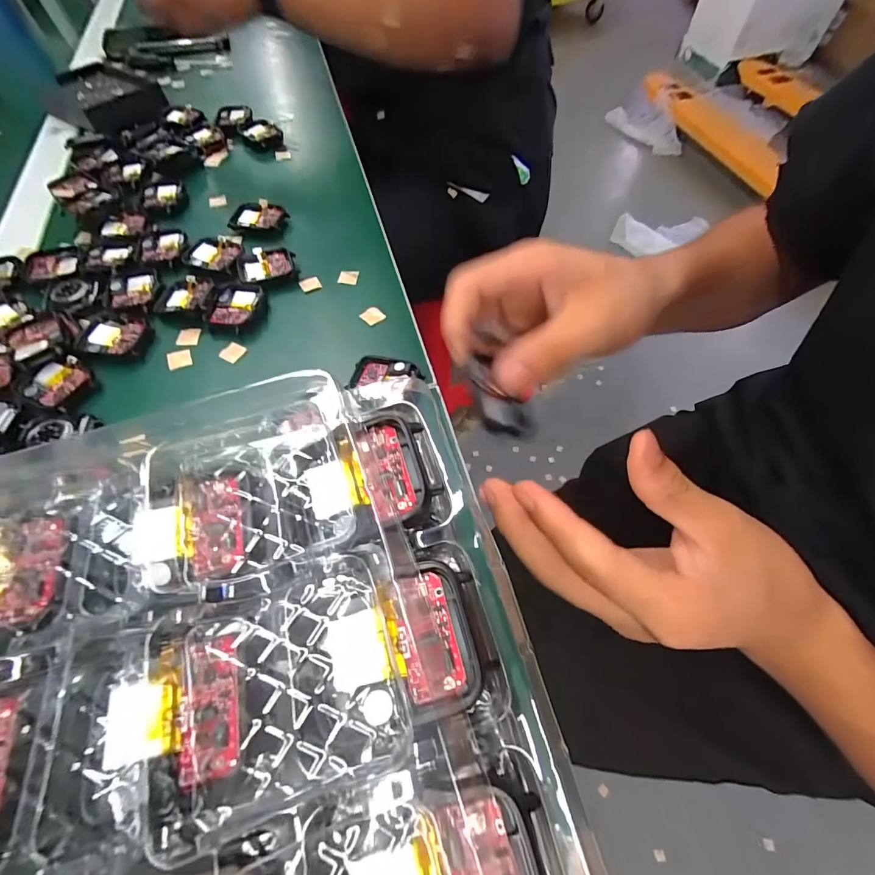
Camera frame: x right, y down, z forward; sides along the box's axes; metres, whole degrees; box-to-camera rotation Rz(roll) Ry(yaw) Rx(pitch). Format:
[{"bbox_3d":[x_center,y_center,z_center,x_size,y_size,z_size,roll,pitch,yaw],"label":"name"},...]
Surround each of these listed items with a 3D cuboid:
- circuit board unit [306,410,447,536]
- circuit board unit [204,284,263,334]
[{"bbox_3d":[-0.022,0.012,0.129,0.040,0.004,0.038,-5,70,13],"label":"circuit board unit"},{"bbox_3d":[-0.152,-0.096,0.306,0.037,0.015,0.041,1,61,2],"label":"circuit board unit"}]

